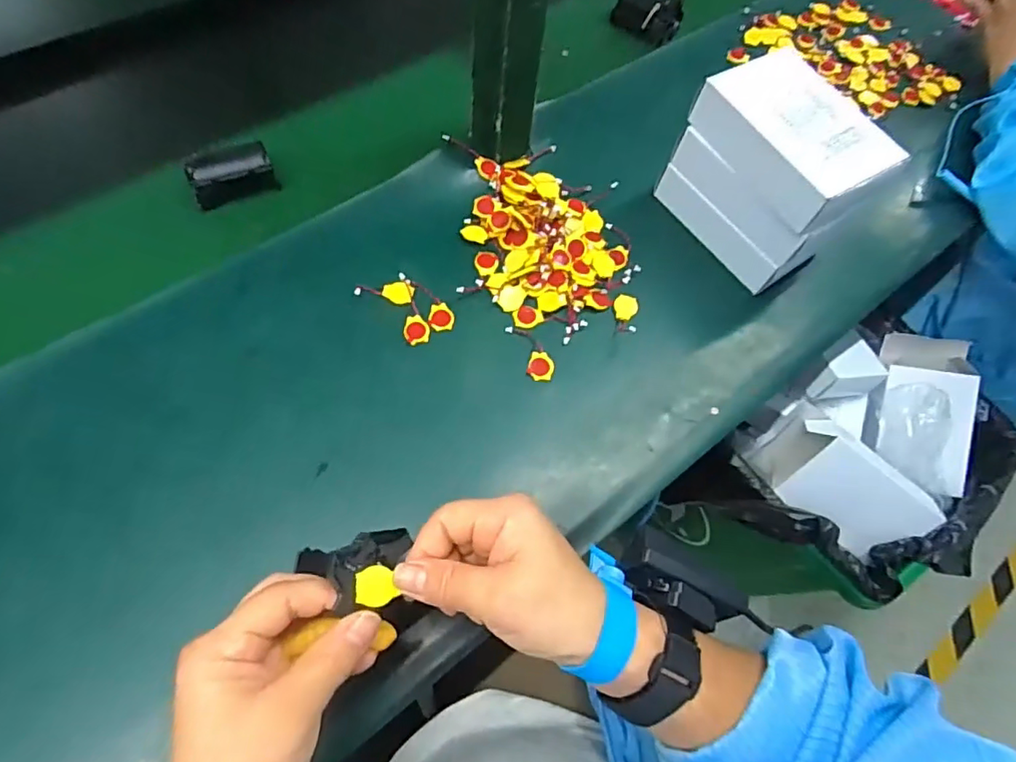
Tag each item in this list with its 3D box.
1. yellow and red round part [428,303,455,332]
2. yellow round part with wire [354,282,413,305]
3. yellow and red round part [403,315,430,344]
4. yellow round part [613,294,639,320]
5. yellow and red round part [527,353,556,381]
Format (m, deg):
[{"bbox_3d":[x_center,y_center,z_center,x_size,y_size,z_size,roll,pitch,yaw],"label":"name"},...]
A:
[{"bbox_3d":[-0.054,-0.051,0.472,0.020,0.006,0.023,11,64,-1],"label":"yellow and red round part"},{"bbox_3d":[-0.100,-0.074,0.474,0.045,0.007,0.020,6,65,-3],"label":"yellow round part with wire"},{"bbox_3d":[-0.073,-0.041,0.464,0.020,0.004,0.023,9,78,-3],"label":"yellow and red round part"},{"bbox_3d":[0.101,-0.064,0.493,0.021,0.004,0.026,7,65,-2],"label":"yellow round part"},{"bbox_3d":[0.027,-0.012,0.461,0.020,0.004,0.023,16,64,2],"label":"yellow and red round part"}]

